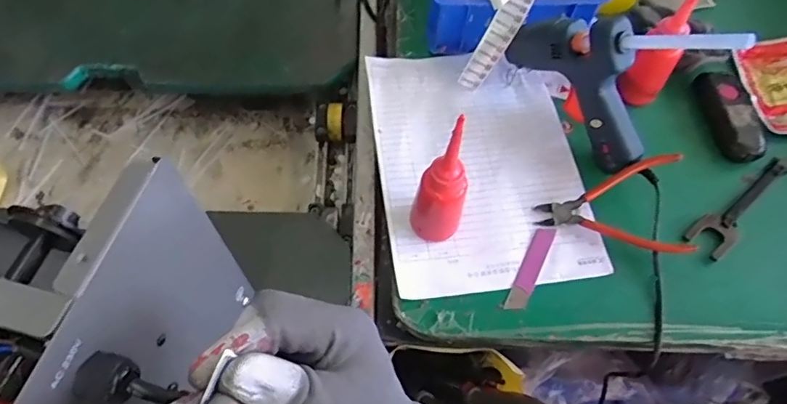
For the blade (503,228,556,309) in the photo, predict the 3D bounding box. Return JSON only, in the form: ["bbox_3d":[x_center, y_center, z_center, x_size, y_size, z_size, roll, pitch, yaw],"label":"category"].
[{"bbox_3d":[0.133,0.063,0.499,0.019,0.004,0.094,25,65,13],"label":"blade"}]

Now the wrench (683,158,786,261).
[{"bbox_3d":[0.366,-0.002,0.532,0.160,0.009,0.037,-36,67,-17],"label":"wrench"}]

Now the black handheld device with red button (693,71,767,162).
[{"bbox_3d":[0.371,-0.096,0.566,0.053,0.017,0.111,-8,62,-4],"label":"black handheld device with red button"}]

